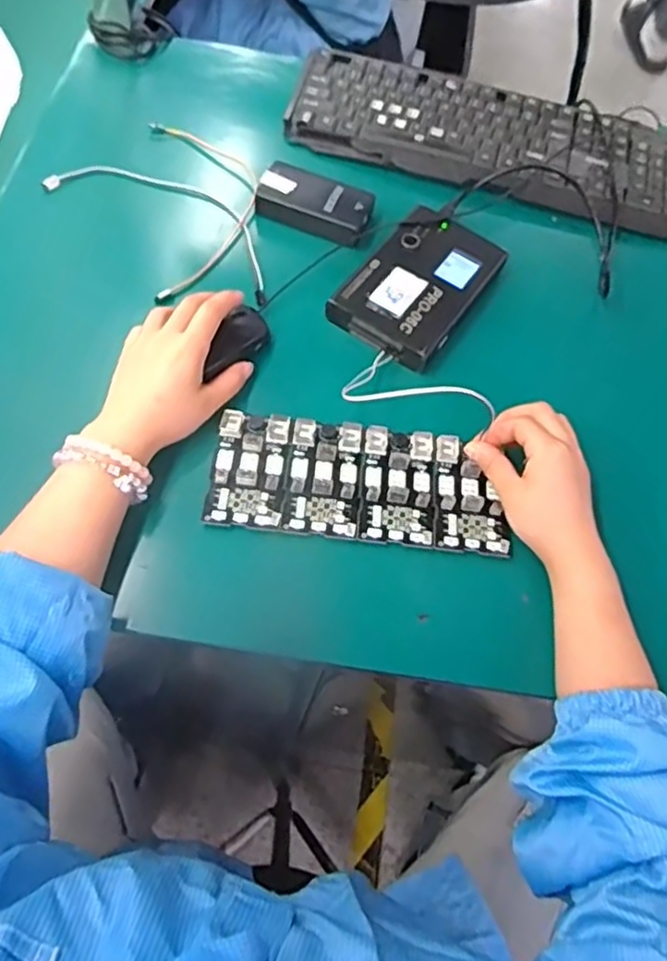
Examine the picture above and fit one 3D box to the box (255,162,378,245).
[{"bbox_3d":[-0.017,-0.260,0.635,0.101,0.029,0.047,25,63,7],"label":"box"}]

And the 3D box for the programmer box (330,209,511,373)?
[{"bbox_3d":[0.078,-0.176,0.603,0.096,0.020,0.153,34,65,11],"label":"programmer box"}]

